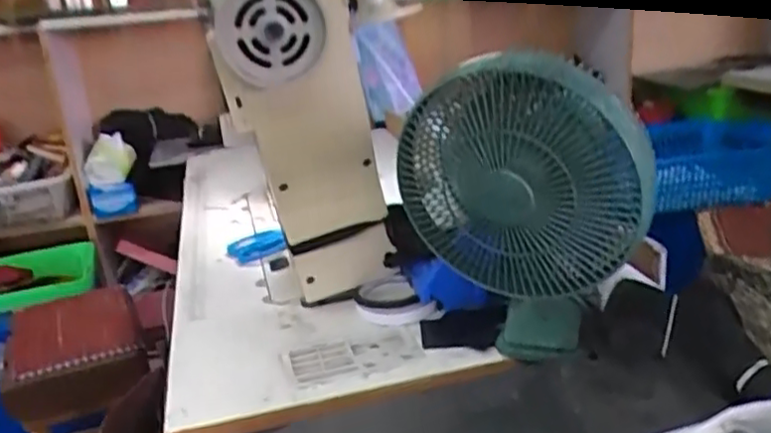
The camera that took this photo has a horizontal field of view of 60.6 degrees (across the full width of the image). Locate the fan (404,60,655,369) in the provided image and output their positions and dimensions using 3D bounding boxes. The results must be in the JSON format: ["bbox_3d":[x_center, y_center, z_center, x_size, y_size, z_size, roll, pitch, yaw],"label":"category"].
[{"bbox_3d":[0.118,0.016,0.629,0.195,0.324,0.189,-5,19,1],"label":"fan"}]

